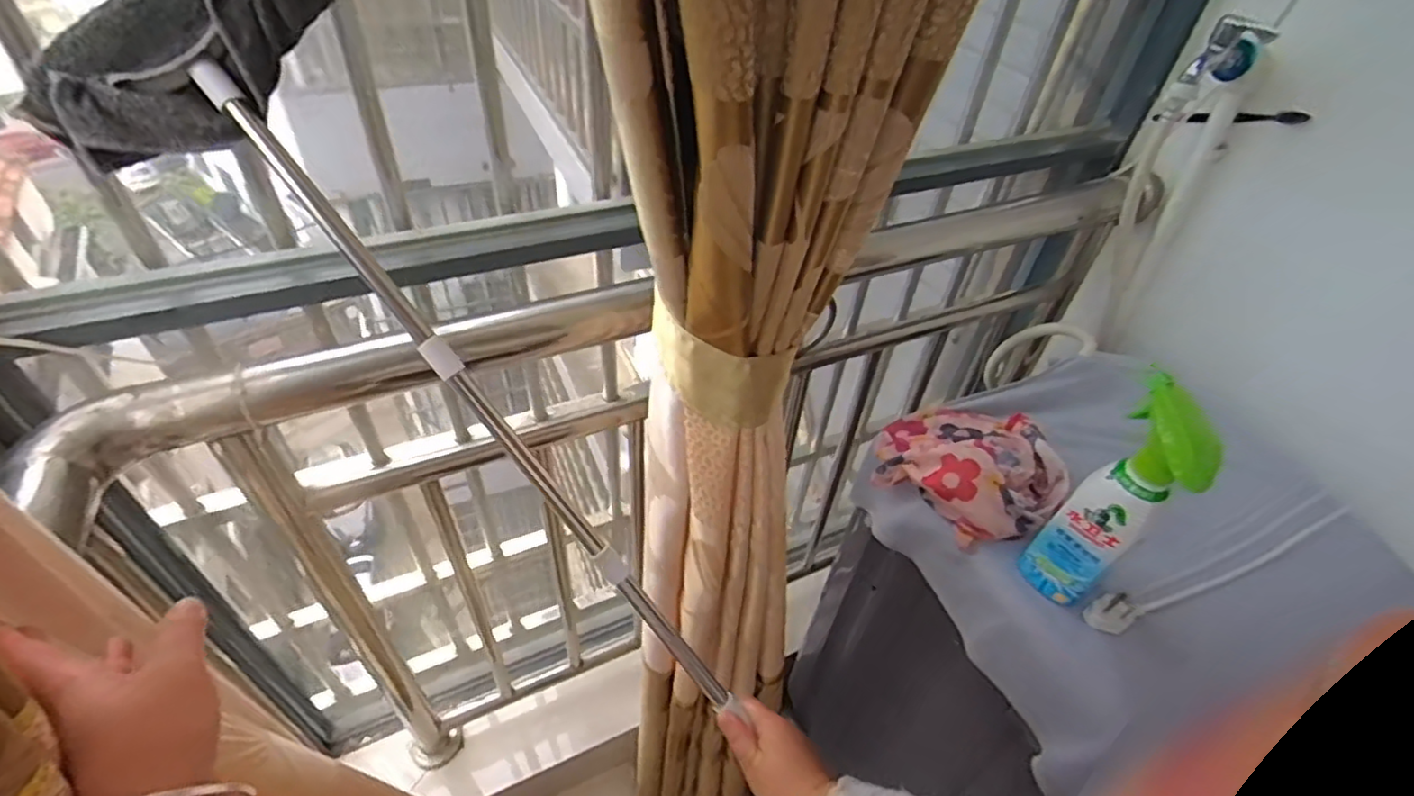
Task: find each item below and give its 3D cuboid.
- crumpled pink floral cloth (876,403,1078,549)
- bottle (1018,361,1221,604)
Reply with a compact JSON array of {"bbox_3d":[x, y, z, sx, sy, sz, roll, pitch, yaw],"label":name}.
[{"bbox_3d":[0.291,0.067,0.714,0.151,0.083,0.189,-25,51,-28],"label":"crumpled pink floral cloth"},{"bbox_3d":[0.357,0.095,0.561,0.070,0.230,0.078,-30,54,-31],"label":"bottle"}]

